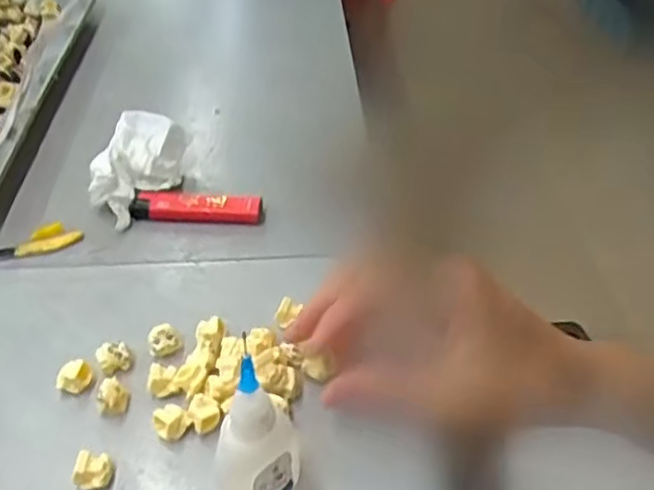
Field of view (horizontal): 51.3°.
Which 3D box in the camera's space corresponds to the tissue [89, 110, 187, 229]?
[{"bbox_3d":[-0.120,-0.053,0.442,0.050,0.029,0.098,2,43,2],"label":"tissue"}]

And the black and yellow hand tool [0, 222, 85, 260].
[{"bbox_3d":[-0.185,0.001,0.399,0.078,0.006,0.017,-16,45,-17],"label":"black and yellow hand tool"}]

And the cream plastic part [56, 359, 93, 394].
[{"bbox_3d":[-0.121,0.063,0.328,0.015,0.011,0.015,0,43,0],"label":"cream plastic part"}]

